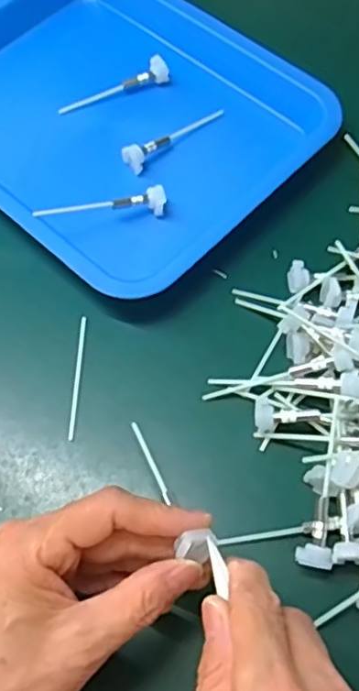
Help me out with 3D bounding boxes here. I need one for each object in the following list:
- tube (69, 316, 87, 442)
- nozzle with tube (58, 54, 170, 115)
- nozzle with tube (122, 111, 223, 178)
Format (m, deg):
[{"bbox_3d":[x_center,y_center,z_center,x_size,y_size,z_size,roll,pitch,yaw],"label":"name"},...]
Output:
[{"bbox_3d":[-0.061,0.018,0.382,0.004,0.004,0.080,1,64,3],"label":"tube"},{"bbox_3d":[-0.050,-0.194,0.480,0.086,0.024,0.012,-20,65,-7],"label":"nozzle with tube"},{"bbox_3d":[-0.004,-0.151,0.455,0.085,0.021,0.014,-39,69,-16],"label":"nozzle with tube"}]

